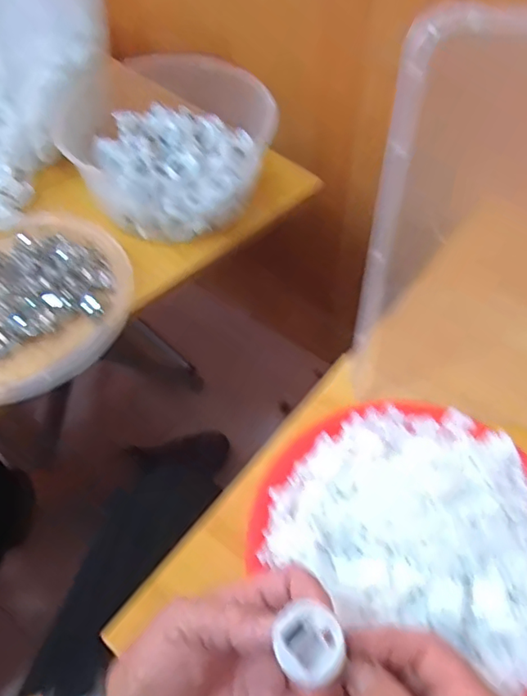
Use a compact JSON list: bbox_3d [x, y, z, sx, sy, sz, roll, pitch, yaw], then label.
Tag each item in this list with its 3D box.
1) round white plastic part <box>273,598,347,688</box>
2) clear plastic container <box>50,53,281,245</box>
[{"bbox_3d":[0.023,0.142,0.269,0.032,0.013,0.032,2,68,-5],"label":"round white plastic part"},{"bbox_3d":[-0.112,-0.232,0.632,0.202,0.096,0.218,-35,60,-22],"label":"clear plastic container"}]

